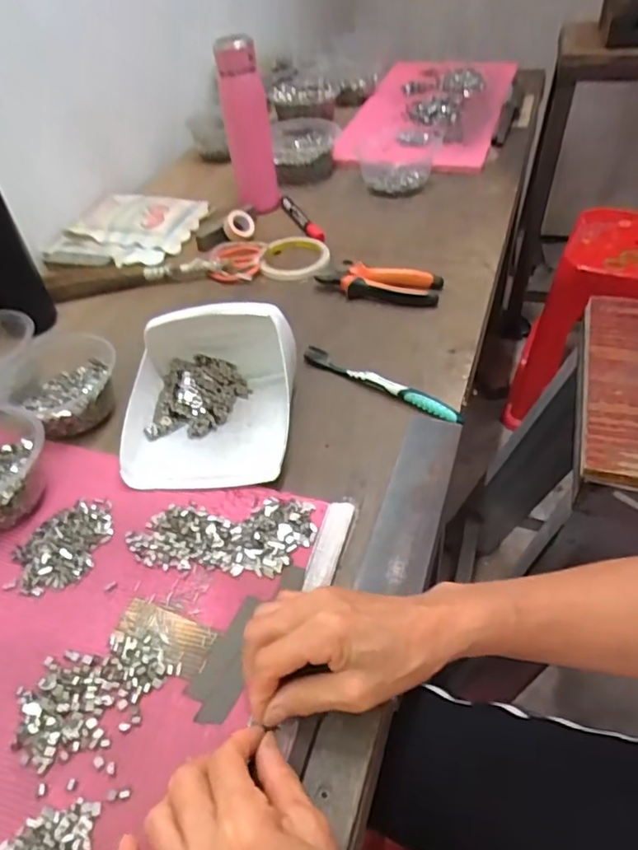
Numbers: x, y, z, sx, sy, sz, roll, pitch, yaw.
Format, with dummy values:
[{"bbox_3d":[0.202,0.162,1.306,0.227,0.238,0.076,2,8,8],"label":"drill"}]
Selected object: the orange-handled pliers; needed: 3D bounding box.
[{"bbox_3d":[0.072,-0.175,0.712,0.146,0.026,0.055,7,46,11],"label":"orange-handled pliers"}]

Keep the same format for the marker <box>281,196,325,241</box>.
[{"bbox_3d":[-0.026,-0.304,0.862,0.020,0.013,0.148,-19,47,-14],"label":"marker"}]

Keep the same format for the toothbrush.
[{"bbox_3d":[0.060,-0.042,0.590,0.181,0.017,0.014,26,53,28],"label":"toothbrush"}]

